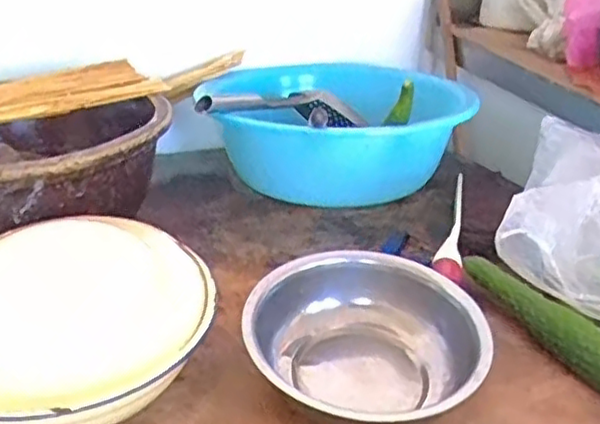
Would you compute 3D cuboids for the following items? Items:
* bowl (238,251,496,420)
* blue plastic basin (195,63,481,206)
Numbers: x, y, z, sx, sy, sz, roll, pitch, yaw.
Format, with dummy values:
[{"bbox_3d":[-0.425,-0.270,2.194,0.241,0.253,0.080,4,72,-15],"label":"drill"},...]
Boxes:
[{"bbox_3d":[0.054,0.120,0.590,0.195,0.077,0.180,3,29,-1],"label":"bowl"},{"bbox_3d":[0.065,-0.131,1.026,0.384,0.137,0.384,3,29,-1],"label":"blue plastic basin"}]

